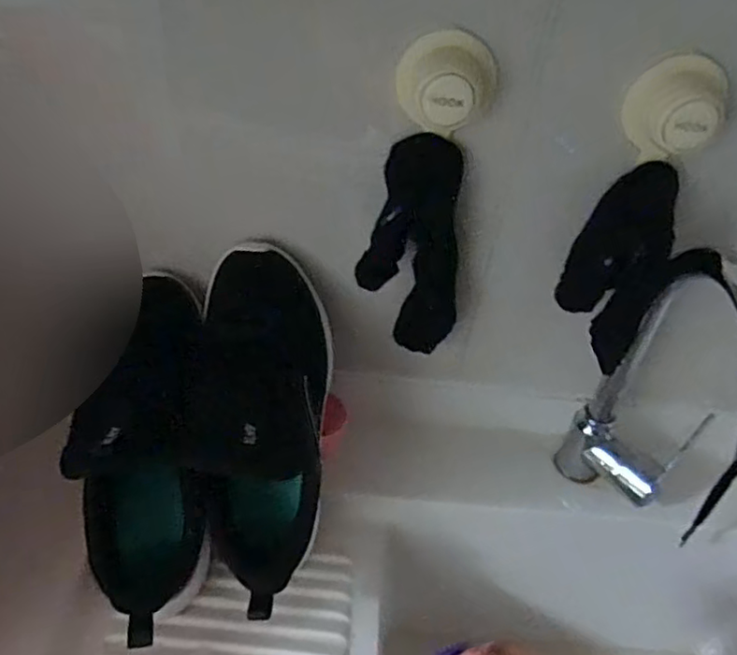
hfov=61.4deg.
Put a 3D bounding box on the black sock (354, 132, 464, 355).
[{"bbox_3d":[0.039,-0.055,0.495,0.076,0.179,0.058,15,42,8],"label":"black sock"}]

